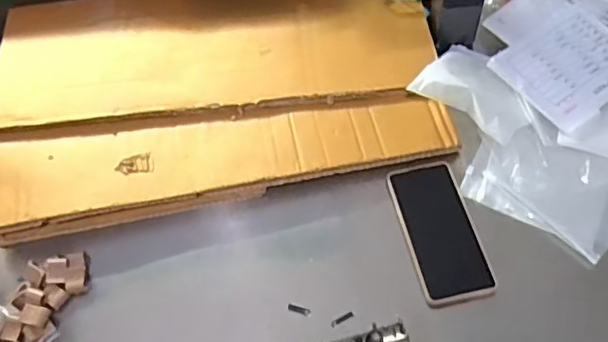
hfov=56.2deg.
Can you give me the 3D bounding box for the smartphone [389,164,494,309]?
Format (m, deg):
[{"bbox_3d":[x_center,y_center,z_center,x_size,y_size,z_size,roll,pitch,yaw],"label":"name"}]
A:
[{"bbox_3d":[0.148,0.064,0.623,0.076,0.006,0.160,-12,58,-2],"label":"smartphone"}]

